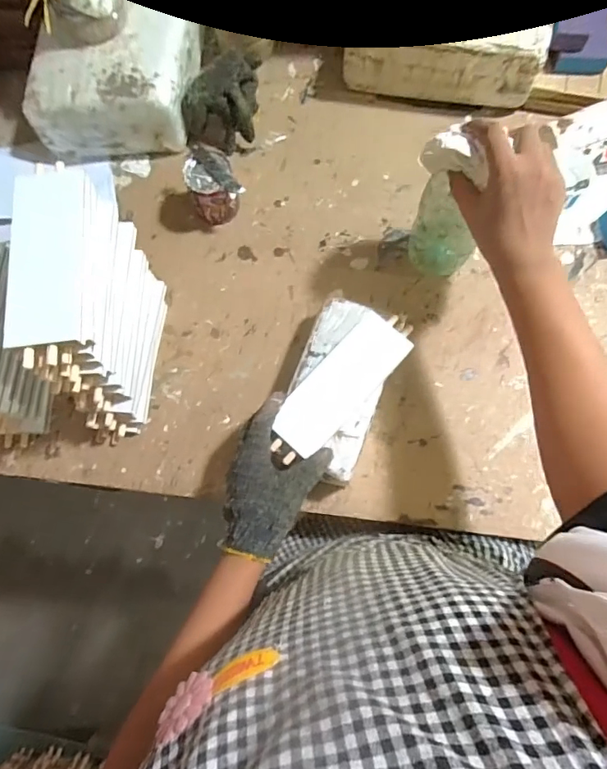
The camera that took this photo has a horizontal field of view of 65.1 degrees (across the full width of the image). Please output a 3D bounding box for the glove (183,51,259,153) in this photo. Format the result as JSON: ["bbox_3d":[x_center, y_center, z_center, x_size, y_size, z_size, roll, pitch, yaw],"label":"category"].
[{"bbox_3d":[-0.110,-0.388,0.656,0.095,0.078,0.093,13,75,5],"label":"glove"}]

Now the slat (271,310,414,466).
[{"bbox_3d":[0.042,0.000,0.526,0.065,0.014,0.192,41,80,10],"label":"slat"}]

